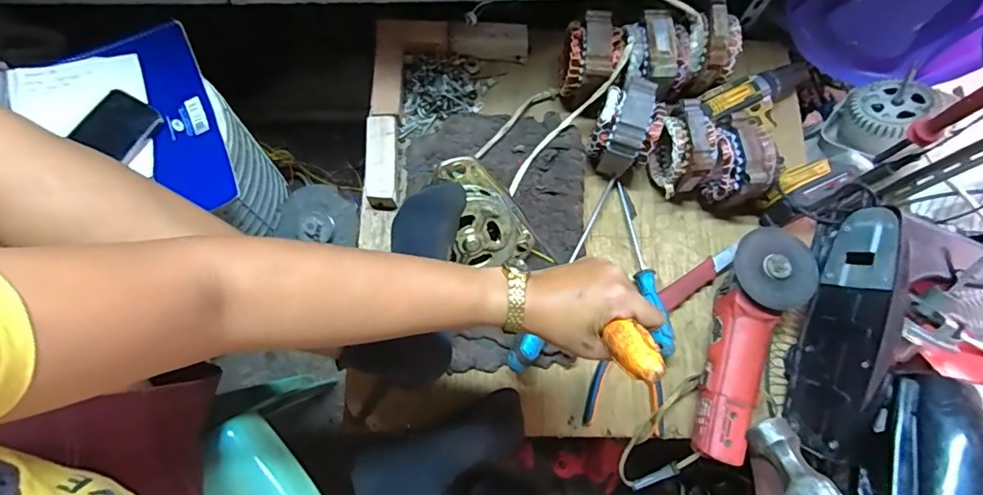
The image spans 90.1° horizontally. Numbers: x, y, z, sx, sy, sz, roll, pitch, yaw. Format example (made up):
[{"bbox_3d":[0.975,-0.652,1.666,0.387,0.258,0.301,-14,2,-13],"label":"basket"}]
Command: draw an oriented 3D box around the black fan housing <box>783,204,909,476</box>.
[{"bbox_3d":[0.430,0.102,0.582,0.057,0.121,0.297,14,87,3],"label":"black fan housing"}]

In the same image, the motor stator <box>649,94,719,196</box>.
[{"bbox_3d":[0.259,-0.133,0.669,0.066,0.089,0.110,-12,74,-5],"label":"motor stator"}]

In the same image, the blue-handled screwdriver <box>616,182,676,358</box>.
[{"bbox_3d":[0.205,0.023,0.667,0.037,0.035,0.247,-6,61,-3],"label":"blue-handled screwdriver"}]

